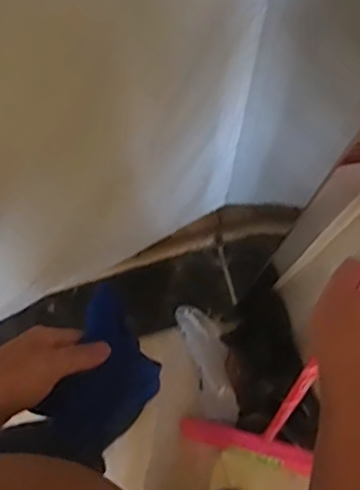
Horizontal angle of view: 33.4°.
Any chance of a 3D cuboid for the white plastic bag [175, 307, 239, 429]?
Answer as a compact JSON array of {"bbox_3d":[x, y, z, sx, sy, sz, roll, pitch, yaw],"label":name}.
[{"bbox_3d":[0.067,0.272,1.380,0.087,0.029,0.271,-16,79,-3],"label":"white plastic bag"}]

